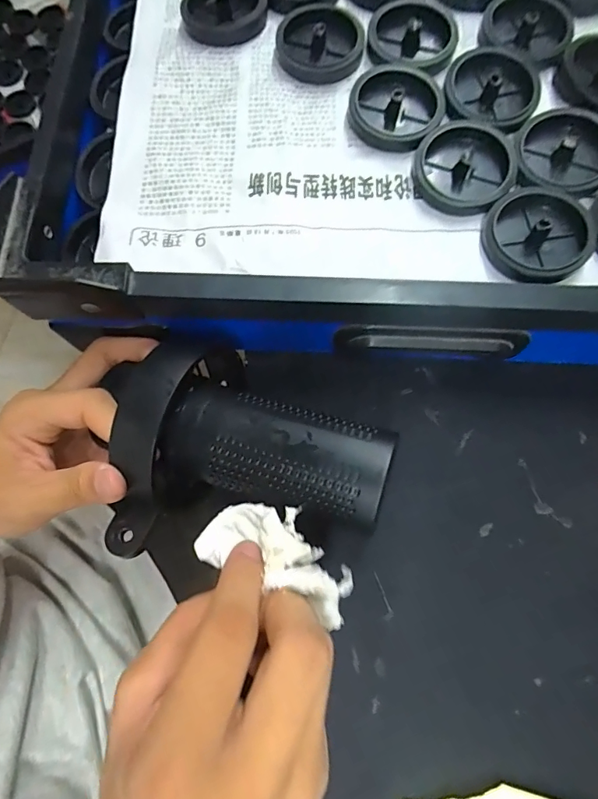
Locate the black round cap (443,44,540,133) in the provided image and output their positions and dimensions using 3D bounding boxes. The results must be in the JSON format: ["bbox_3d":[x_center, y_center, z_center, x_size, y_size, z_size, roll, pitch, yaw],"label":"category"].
[{"bbox_3d":[0.111,-0.178,0.265,0.050,0.010,0.050,0,72,0],"label":"black round cap"}]

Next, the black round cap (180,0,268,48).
[{"bbox_3d":[-0.047,-0.247,0.289,0.053,0.010,0.046,41,77,12],"label":"black round cap"}]

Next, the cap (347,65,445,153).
[{"bbox_3d":[0.055,-0.167,0.264,0.052,0.009,0.050,0,80,0],"label":"cap"}]

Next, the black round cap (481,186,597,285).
[{"bbox_3d":[0.124,-0.086,0.240,0.051,0.017,0.045,36,76,11],"label":"black round cap"}]

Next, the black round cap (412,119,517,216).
[{"bbox_3d":[0.090,-0.127,0.252,0.052,0.013,0.048,0,72,0],"label":"black round cap"}]

